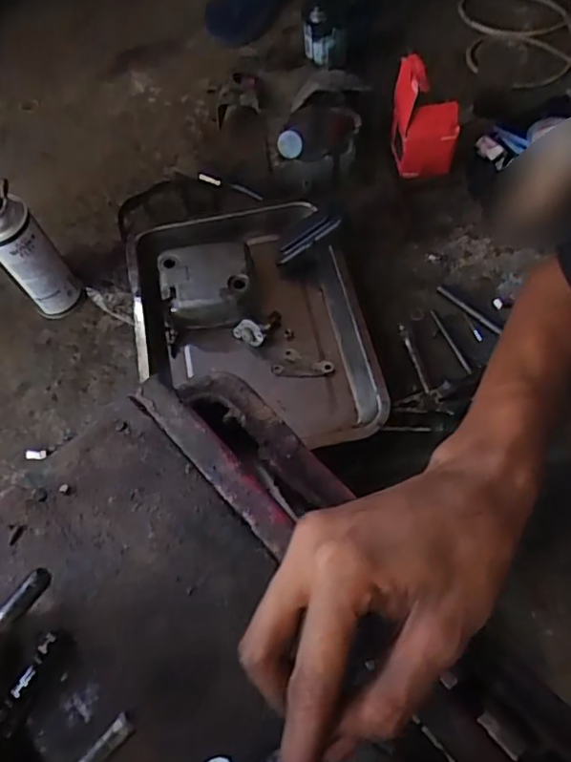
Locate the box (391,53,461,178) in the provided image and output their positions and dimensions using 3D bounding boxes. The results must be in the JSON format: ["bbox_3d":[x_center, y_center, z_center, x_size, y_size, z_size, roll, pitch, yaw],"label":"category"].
[{"bbox_3d":[0.189,-0.351,0.794,0.083,0.144,0.062,-6,58,-5],"label":"box"}]

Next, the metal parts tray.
[{"bbox_3d":[-0.042,-0.060,0.702,0.257,0.072,0.333,-10,59,-7],"label":"metal parts tray"}]

